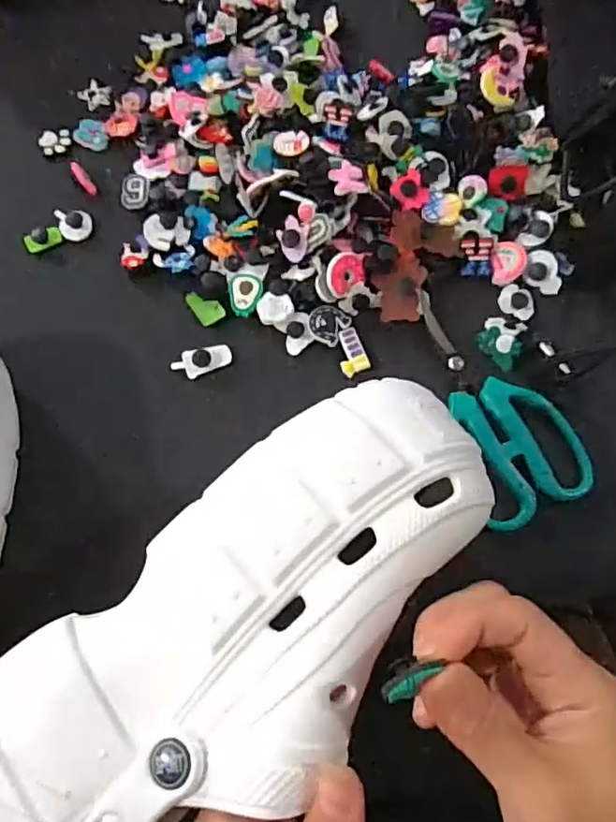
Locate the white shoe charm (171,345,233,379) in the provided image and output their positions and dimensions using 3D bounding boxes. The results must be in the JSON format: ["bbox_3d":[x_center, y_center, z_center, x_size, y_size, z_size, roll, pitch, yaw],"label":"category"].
[{"bbox_3d":[-0.065,-0.031,0.364,0.036,0.008,0.017,-11,70,-5],"label":"white shoe charm"}]

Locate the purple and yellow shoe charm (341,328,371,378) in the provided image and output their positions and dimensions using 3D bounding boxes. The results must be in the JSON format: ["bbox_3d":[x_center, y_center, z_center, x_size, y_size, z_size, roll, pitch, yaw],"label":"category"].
[{"bbox_3d":[0.026,-0.037,0.366,0.017,0.004,0.030,-20,71,-8],"label":"purple and yellow shoe charm"}]

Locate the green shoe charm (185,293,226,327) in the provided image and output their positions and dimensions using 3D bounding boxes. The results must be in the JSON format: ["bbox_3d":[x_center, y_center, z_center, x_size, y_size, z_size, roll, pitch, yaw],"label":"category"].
[{"bbox_3d":[-0.065,-0.068,0.379,0.017,0.004,0.026,-31,73,-12],"label":"green shoe charm"}]

